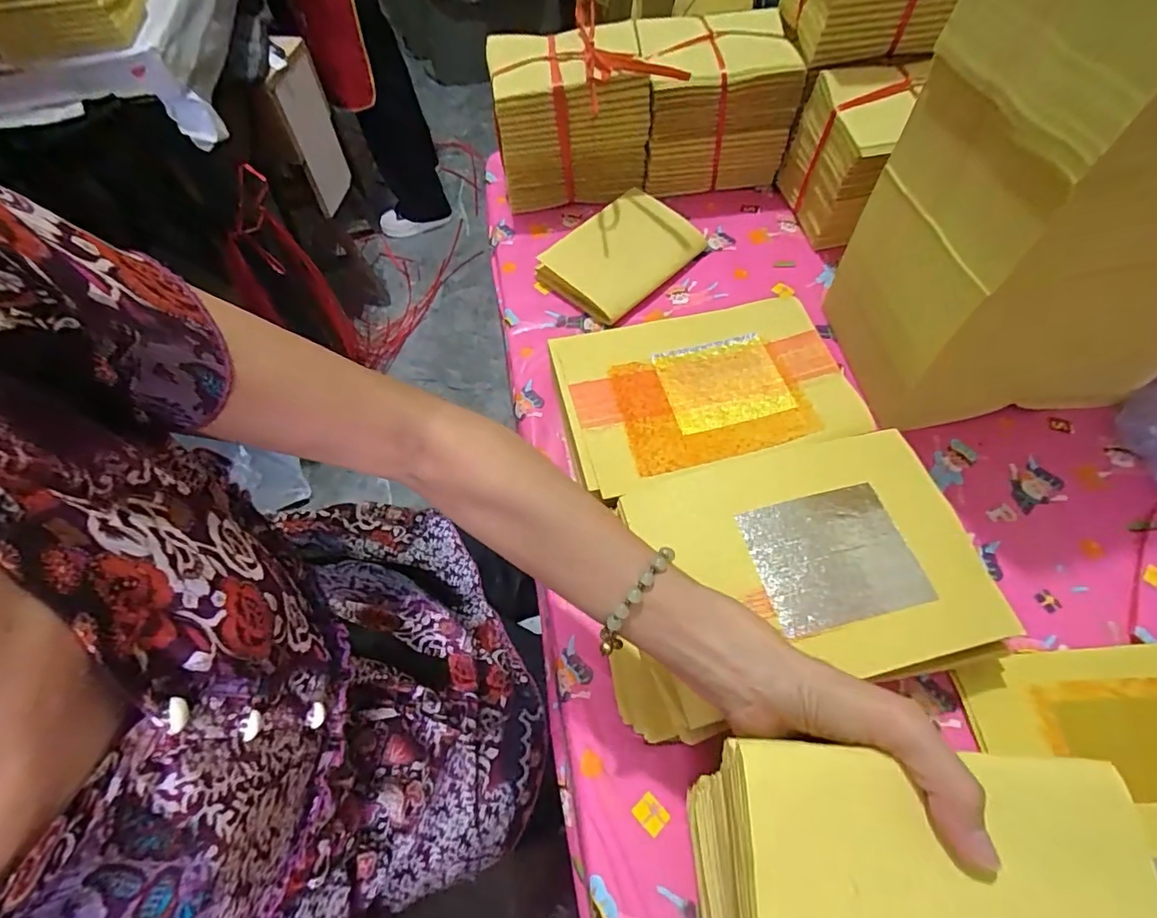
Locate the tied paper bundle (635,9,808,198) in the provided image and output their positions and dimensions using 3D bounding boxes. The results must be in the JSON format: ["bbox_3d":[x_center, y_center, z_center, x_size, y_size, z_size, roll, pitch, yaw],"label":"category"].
[{"bbox_3d":[0.155,-0.405,0.632,0.163,0.147,0.097,-6,61,-1],"label":"tied paper bundle"}]

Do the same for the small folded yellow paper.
[{"bbox_3d":[0.047,-0.227,0.599,0.113,0.033,0.161,40,69,21],"label":"small folded yellow paper"}]

